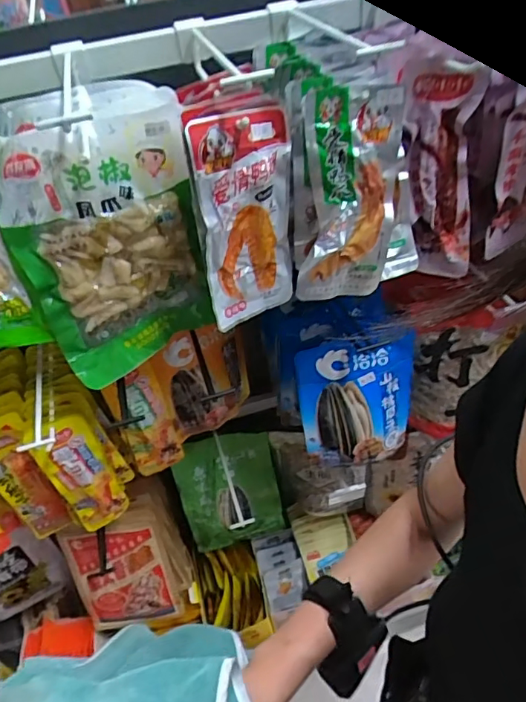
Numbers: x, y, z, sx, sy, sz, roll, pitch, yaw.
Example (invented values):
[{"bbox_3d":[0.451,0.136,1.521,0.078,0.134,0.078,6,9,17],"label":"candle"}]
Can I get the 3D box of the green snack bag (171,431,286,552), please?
[{"bbox_3d":[-0.060,0.256,0.975,0.178,0.263,0.030,-17,25,-15],"label":"green snack bag"}]

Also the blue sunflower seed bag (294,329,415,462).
[{"bbox_3d":[0.125,0.069,0.695,0.158,0.191,0.024,-10,28,-9],"label":"blue sunflower seed bag"}]

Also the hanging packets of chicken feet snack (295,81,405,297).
[{"bbox_3d":[0.080,-0.138,0.472,0.090,0.182,0.020,-4,23,-17],"label":"hanging packets of chicken feet snack"}]

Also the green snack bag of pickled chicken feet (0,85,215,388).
[{"bbox_3d":[-0.145,-0.101,0.518,0.178,0.257,0.061,-18,37,-7],"label":"green snack bag of pickled chicken feet"}]

